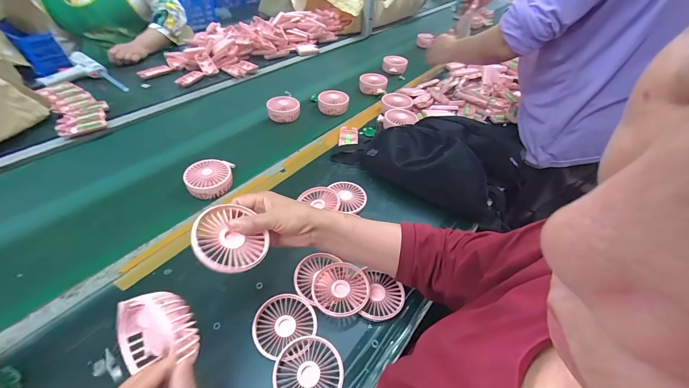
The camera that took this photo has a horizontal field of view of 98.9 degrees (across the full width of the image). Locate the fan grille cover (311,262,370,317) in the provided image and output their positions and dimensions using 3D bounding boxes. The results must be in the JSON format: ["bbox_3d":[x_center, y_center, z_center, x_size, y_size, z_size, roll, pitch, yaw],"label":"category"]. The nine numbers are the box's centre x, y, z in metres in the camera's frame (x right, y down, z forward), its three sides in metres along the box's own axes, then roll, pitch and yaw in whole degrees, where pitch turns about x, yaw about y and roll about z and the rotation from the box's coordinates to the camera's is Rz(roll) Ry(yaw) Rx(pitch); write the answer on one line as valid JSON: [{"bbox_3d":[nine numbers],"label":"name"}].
[{"bbox_3d":[-0.007,0.152,0.467,0.087,0.020,0.089,14,45,9],"label":"fan grille cover"}]

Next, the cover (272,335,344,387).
[{"bbox_3d":[-0.047,0.235,0.385,0.087,0.020,0.085,5,44,1],"label":"cover"}]

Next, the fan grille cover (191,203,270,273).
[{"bbox_3d":[-0.140,0.051,0.359,0.082,0.014,0.089,25,40,-21],"label":"fan grille cover"}]

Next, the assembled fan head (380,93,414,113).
[{"bbox_3d":[0.151,-0.262,0.851,0.086,0.031,0.097,13,45,8],"label":"assembled fan head"}]

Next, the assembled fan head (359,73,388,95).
[{"bbox_3d":[0.090,-0.356,0.960,0.092,0.041,0.077,12,45,8],"label":"assembled fan head"}]

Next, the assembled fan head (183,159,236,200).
[{"bbox_3d":[-0.277,-0.034,0.609,0.086,0.040,0.083,-7,45,-12],"label":"assembled fan head"}]

